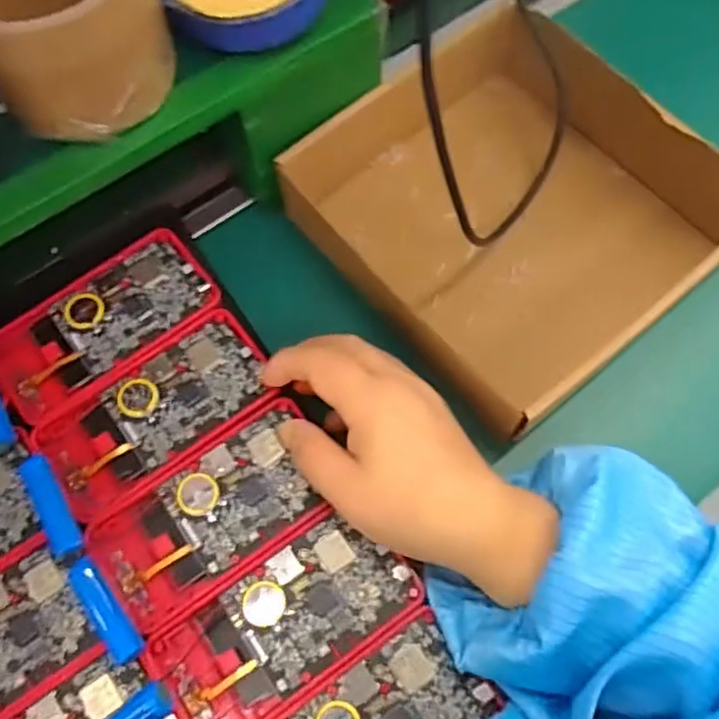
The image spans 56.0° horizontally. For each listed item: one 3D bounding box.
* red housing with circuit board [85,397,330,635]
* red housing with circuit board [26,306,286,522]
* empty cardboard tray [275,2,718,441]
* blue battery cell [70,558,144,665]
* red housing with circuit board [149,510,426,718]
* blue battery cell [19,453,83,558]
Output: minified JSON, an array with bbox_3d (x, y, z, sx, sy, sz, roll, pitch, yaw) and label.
[{"bbox_3d":[-0.072,0.077,0.337,0.115,0.010,0.062,-34,71,-11],"label":"red housing with circuit board"},{"bbox_3d":[-0.106,0.026,0.357,0.119,0.009,0.063,-36,72,-12],"label":"red housing with circuit board"},{"bbox_3d":[0.100,-0.098,0.396,0.219,0.055,0.197,-39,72,-13],"label":"empty cardboard tray"},{"bbox_3d":[-0.119,0.117,0.316,0.015,0.014,0.051,-39,72,-13],"label":"blue battery cell"},{"bbox_3d":[-0.034,0.123,0.318,0.119,0.009,0.059,-33,71,-11],"label":"red housing with circuit board"},{"bbox_3d":[-0.151,0.072,0.333,0.015,0.013,0.052,-31,71,-10],"label":"blue battery cell"}]

